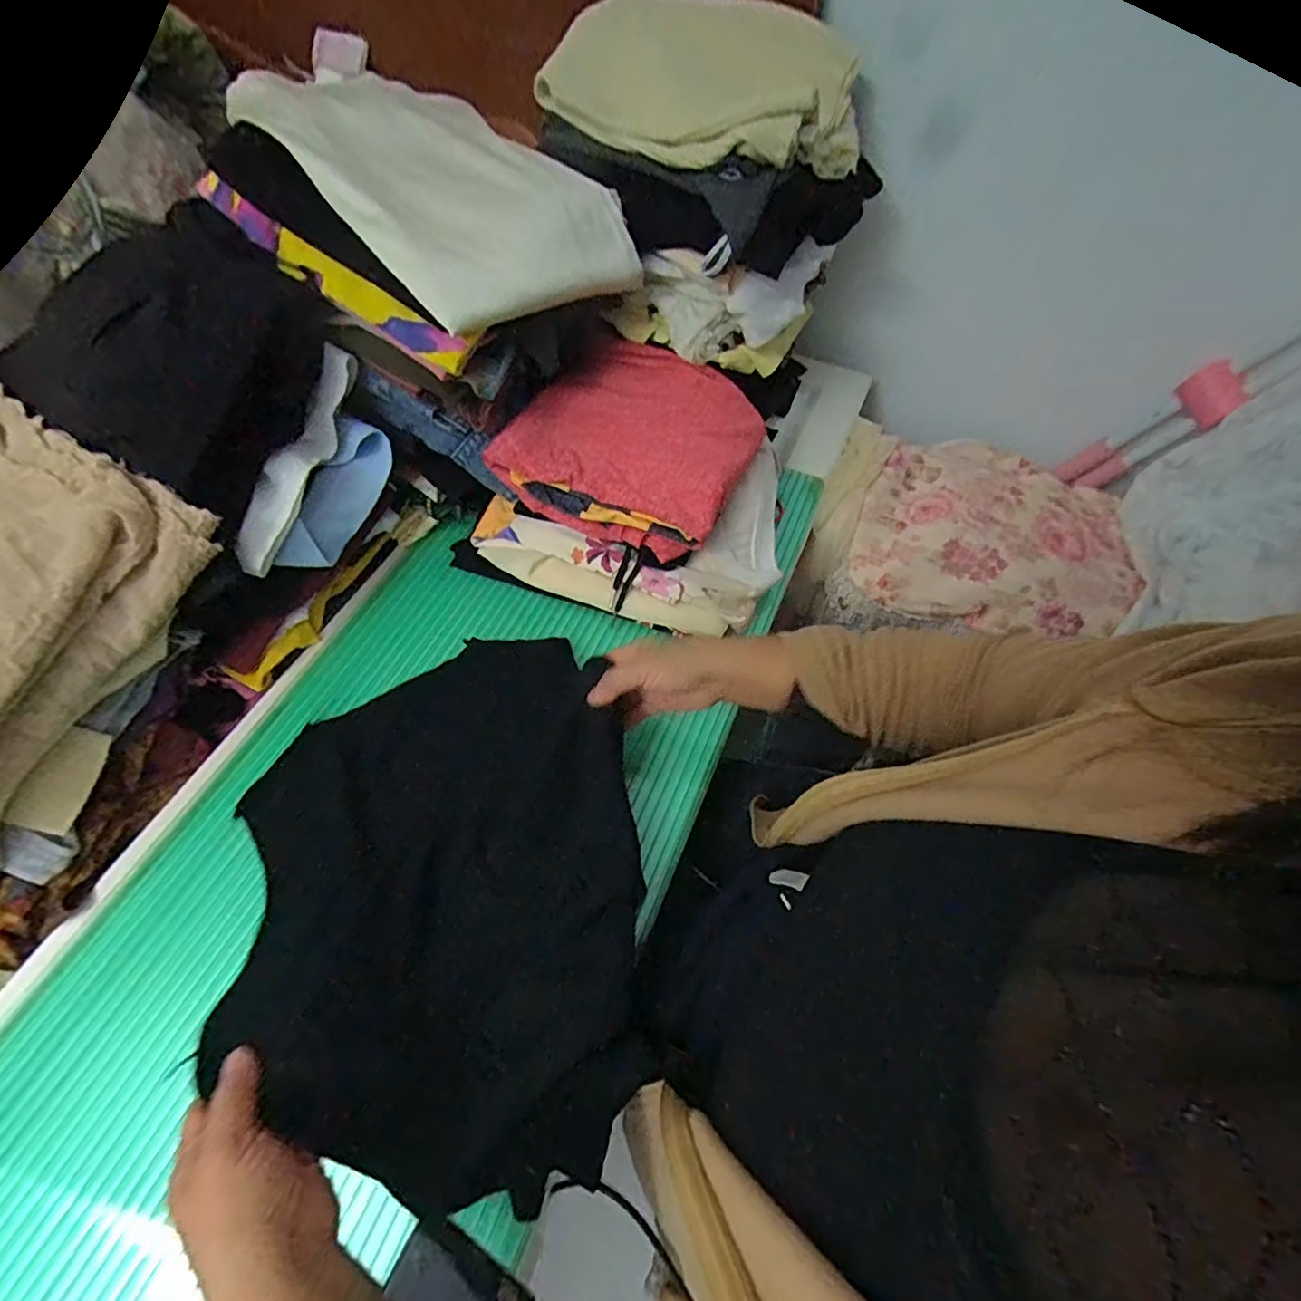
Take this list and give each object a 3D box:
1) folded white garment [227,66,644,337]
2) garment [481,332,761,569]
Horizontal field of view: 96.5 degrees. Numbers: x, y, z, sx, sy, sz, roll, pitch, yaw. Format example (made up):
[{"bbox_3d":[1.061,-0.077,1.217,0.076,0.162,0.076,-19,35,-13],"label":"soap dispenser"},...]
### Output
[{"bbox_3d":[-0.174,-0.411,0.525,0.283,0.050,0.223,43,65,-5],"label":"folded white garment"},{"bbox_3d":[-0.011,-0.226,0.635,0.231,0.070,0.226,26,62,13],"label":"garment"}]

